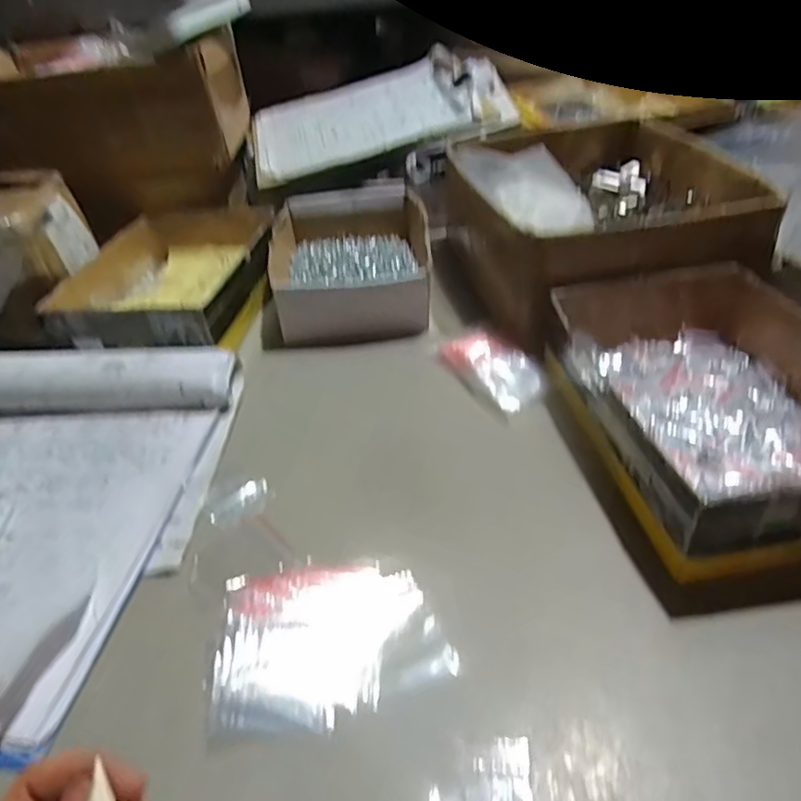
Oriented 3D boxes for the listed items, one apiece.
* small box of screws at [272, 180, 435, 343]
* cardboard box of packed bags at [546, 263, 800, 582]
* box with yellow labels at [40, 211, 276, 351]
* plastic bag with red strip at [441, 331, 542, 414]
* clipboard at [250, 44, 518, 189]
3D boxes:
[{"bbox_3d":[-0.055,-0.164,0.680,0.169,0.061,0.248,-5,39,1],"label":"small box of screws"},{"bbox_3d":[0.232,-0.007,0.440,0.180,0.065,0.258,-9,39,-4],"label":"cardboard box of packed bags"},{"bbox_3d":[-0.241,-0.130,0.652,0.183,0.067,0.259,-3,39,4],"label":"box with yellow labels"},{"bbox_3d":[0.086,-0.031,0.536,0.053,0.018,0.100,-26,43,-23],"label":"plastic bag with red strip"},{"bbox_3d":[-0.032,-0.408,0.832,0.353,0.022,0.248,-15,49,0],"label":"clipboard"}]

